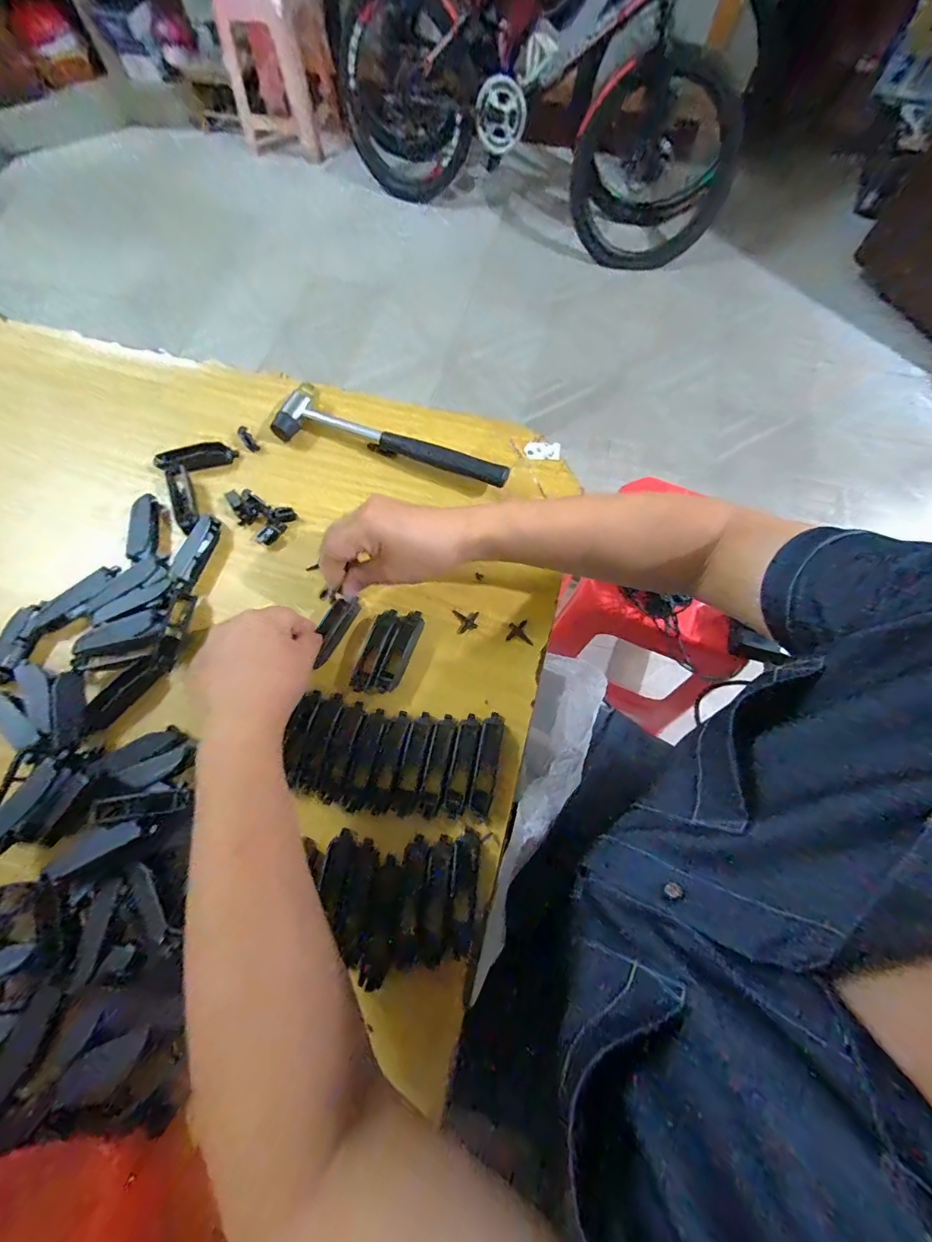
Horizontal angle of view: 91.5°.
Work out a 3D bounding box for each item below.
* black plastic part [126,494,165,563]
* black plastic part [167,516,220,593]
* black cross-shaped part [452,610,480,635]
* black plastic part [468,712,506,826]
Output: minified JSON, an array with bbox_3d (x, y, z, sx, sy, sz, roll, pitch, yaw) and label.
[{"bbox_3d":[-0.298,-0.086,0.418,0.019,0.016,0.068,-8,69,-3],"label":"black plastic part"},{"bbox_3d":[-0.249,-0.063,0.413,0.026,0.011,0.076,9,69,4],"label":"black plastic part"},{"bbox_3d":[-0.001,0.001,0.392,0.022,0.004,0.021,5,69,2],"label":"black cross-shaped part"},{"bbox_3d":[0.016,0.111,0.350,0.017,0.004,0.078,10,69,4],"label":"black plastic part"}]

